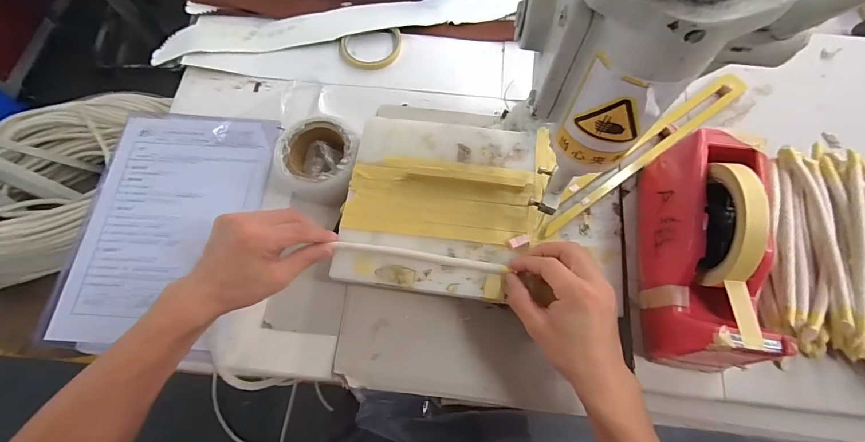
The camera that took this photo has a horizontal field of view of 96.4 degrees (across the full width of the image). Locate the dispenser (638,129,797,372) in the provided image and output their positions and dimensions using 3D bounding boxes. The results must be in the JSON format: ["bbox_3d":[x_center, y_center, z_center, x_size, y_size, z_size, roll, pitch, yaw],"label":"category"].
[{"bbox_3d":[0.245,0.023,0.342,0.071,0.118,0.199,7,71,3],"label":"dispenser"}]

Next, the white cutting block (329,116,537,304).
[{"bbox_3d":[0.006,-0.021,0.430,0.199,0.017,0.198,8,72,5],"label":"white cutting block"}]

